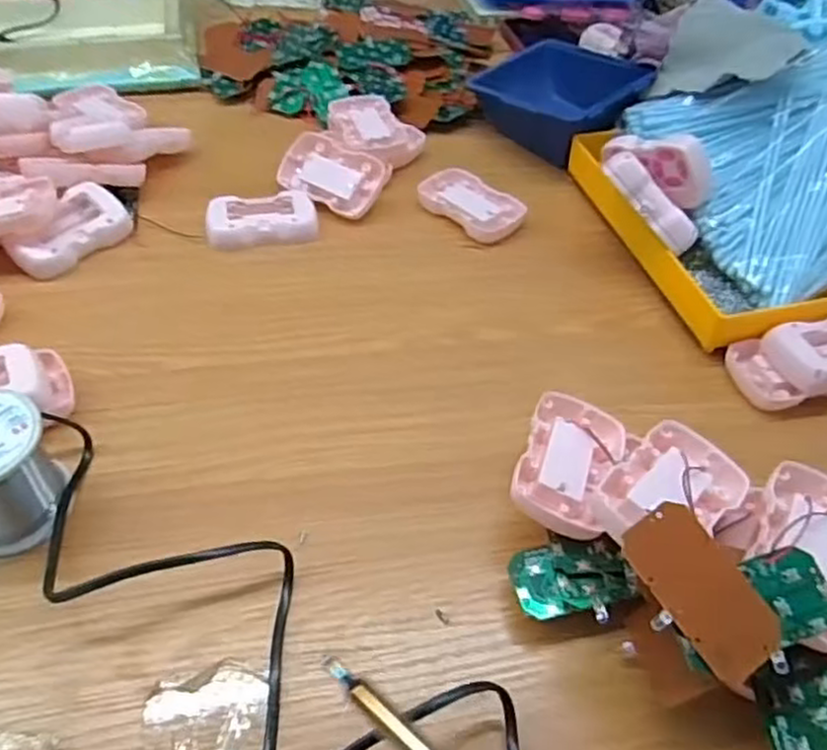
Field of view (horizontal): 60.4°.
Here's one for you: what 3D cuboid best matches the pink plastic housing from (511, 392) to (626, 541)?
[{"bbox_3d":[0.087,0.047,0.395,0.052,0.013,0.089,24,45,7],"label":"pink plastic housing"}]

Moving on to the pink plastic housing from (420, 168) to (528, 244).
[{"bbox_3d":[0.047,-0.144,0.598,0.091,0.010,0.060,37,56,26],"label":"pink plastic housing"}]

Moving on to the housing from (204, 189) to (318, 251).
[{"bbox_3d":[-0.121,-0.123,0.568,0.086,0.021,0.055,-10,50,-13],"label":"housing"}]

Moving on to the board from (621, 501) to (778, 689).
[{"bbox_3d":[0.127,0.093,0.311,0.039,0.004,0.075,-32,75,-17],"label":"board"}]

